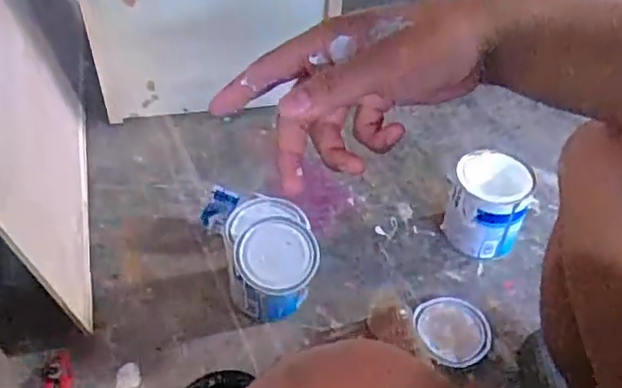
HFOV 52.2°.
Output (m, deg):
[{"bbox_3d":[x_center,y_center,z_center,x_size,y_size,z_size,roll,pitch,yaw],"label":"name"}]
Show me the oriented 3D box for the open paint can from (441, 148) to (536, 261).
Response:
[{"bbox_3d":[0.261,0.014,0.937,0.104,0.132,0.112,1,45,-1],"label":"open paint can"}]

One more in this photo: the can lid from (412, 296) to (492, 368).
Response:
[{"bbox_3d":[0.191,0.179,0.852,0.106,0.015,0.108,8,44,-8],"label":"can lid"}]

